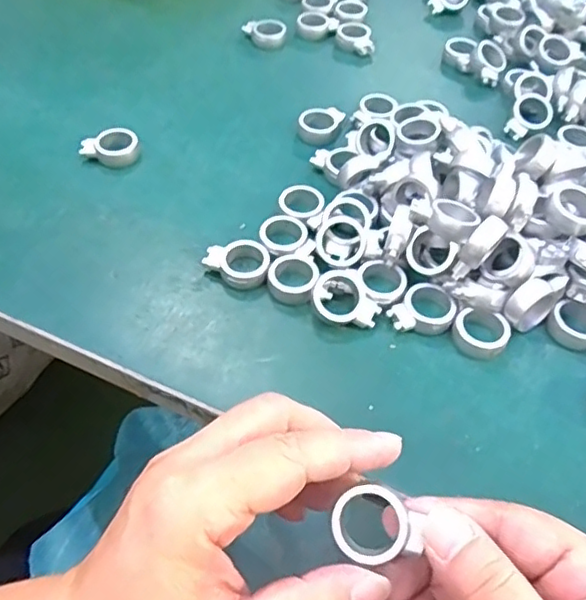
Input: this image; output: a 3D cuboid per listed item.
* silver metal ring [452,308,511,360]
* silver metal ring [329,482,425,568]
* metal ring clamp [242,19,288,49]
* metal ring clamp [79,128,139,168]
[{"bbox_3d":[0.090,0.016,0.291,0.026,0.011,0.022,24,55,17],"label":"silver metal ring"},{"bbox_3d":[0.026,0.075,0.204,0.025,0.010,0.025,-2,77,7],"label":"silver metal ring"},{"bbox_3d":[-0.021,-0.202,0.461,0.033,0.012,0.024,-2,51,-3],"label":"metal ring clamp"},{"bbox_3d":[-0.110,-0.092,0.367,0.034,0.013,0.021,-14,53,-12],"label":"metal ring clamp"}]

